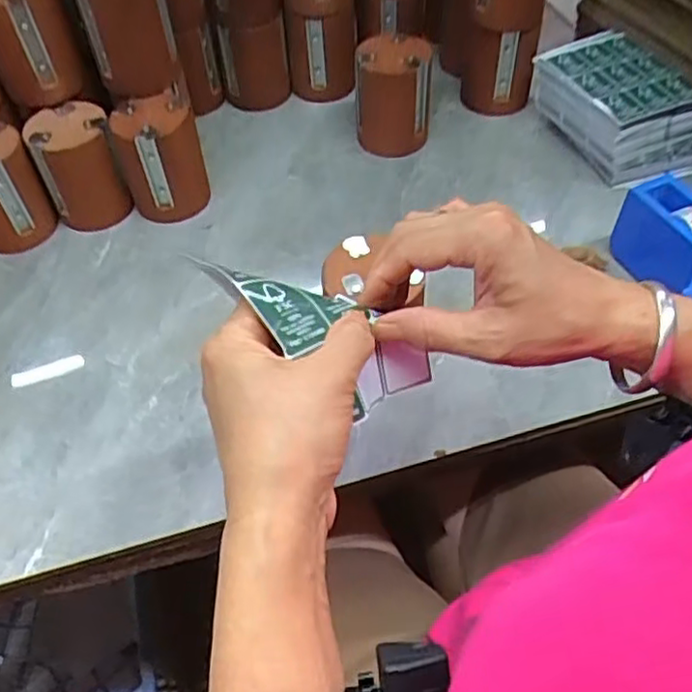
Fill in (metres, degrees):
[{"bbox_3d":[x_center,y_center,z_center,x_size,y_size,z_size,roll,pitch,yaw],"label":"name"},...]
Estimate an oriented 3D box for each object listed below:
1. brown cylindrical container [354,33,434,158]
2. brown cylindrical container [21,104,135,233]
[{"bbox_3d":[0.050,-0.262,0.737,0.080,0.120,0.073,-1,53,1],"label":"brown cylindrical container"},{"bbox_3d":[-0.261,-0.174,0.689,0.075,0.109,0.066,-14,53,-9],"label":"brown cylindrical container"}]

